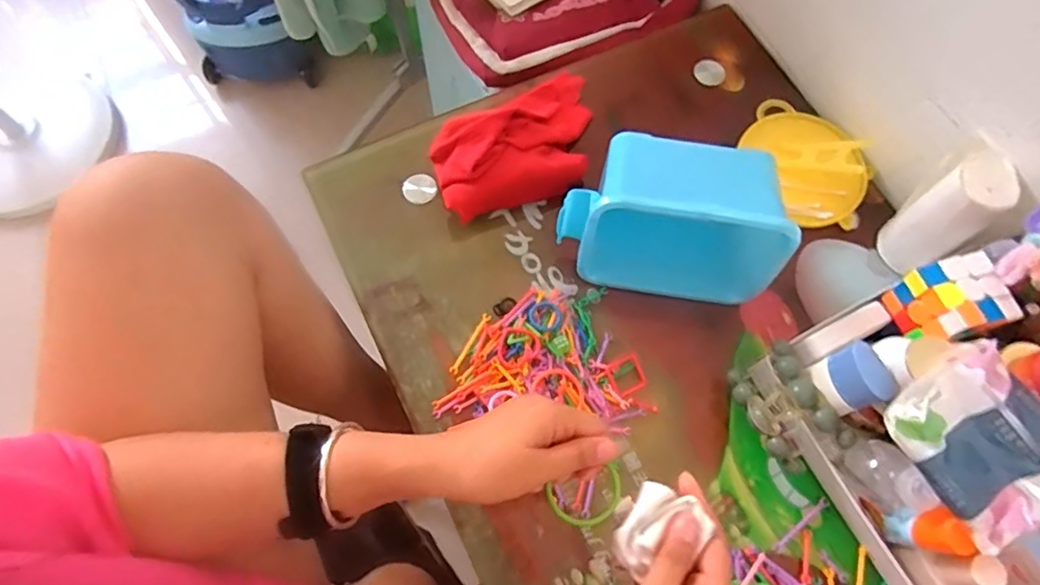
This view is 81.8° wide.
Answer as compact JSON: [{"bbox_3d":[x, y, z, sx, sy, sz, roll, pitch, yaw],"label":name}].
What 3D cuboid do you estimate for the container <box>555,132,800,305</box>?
[{"bbox_3d":[0.136,-0.070,0.549,0.194,0.116,0.105,10,69,3],"label":"container"}]

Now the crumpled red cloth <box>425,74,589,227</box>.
[{"bbox_3d":[0.008,-0.152,0.624,0.214,0.078,0.119,-40,74,-15],"label":"crumpled red cloth"}]

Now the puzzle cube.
[{"bbox_3d":[0.342,0.009,0.477,0.061,0.053,0.060,-15,70,-7],"label":"puzzle cube"}]

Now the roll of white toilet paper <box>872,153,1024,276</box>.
[{"bbox_3d":[0.381,-0.068,0.550,0.072,0.130,0.060,-35,71,-13],"label":"roll of white toilet paper"}]

